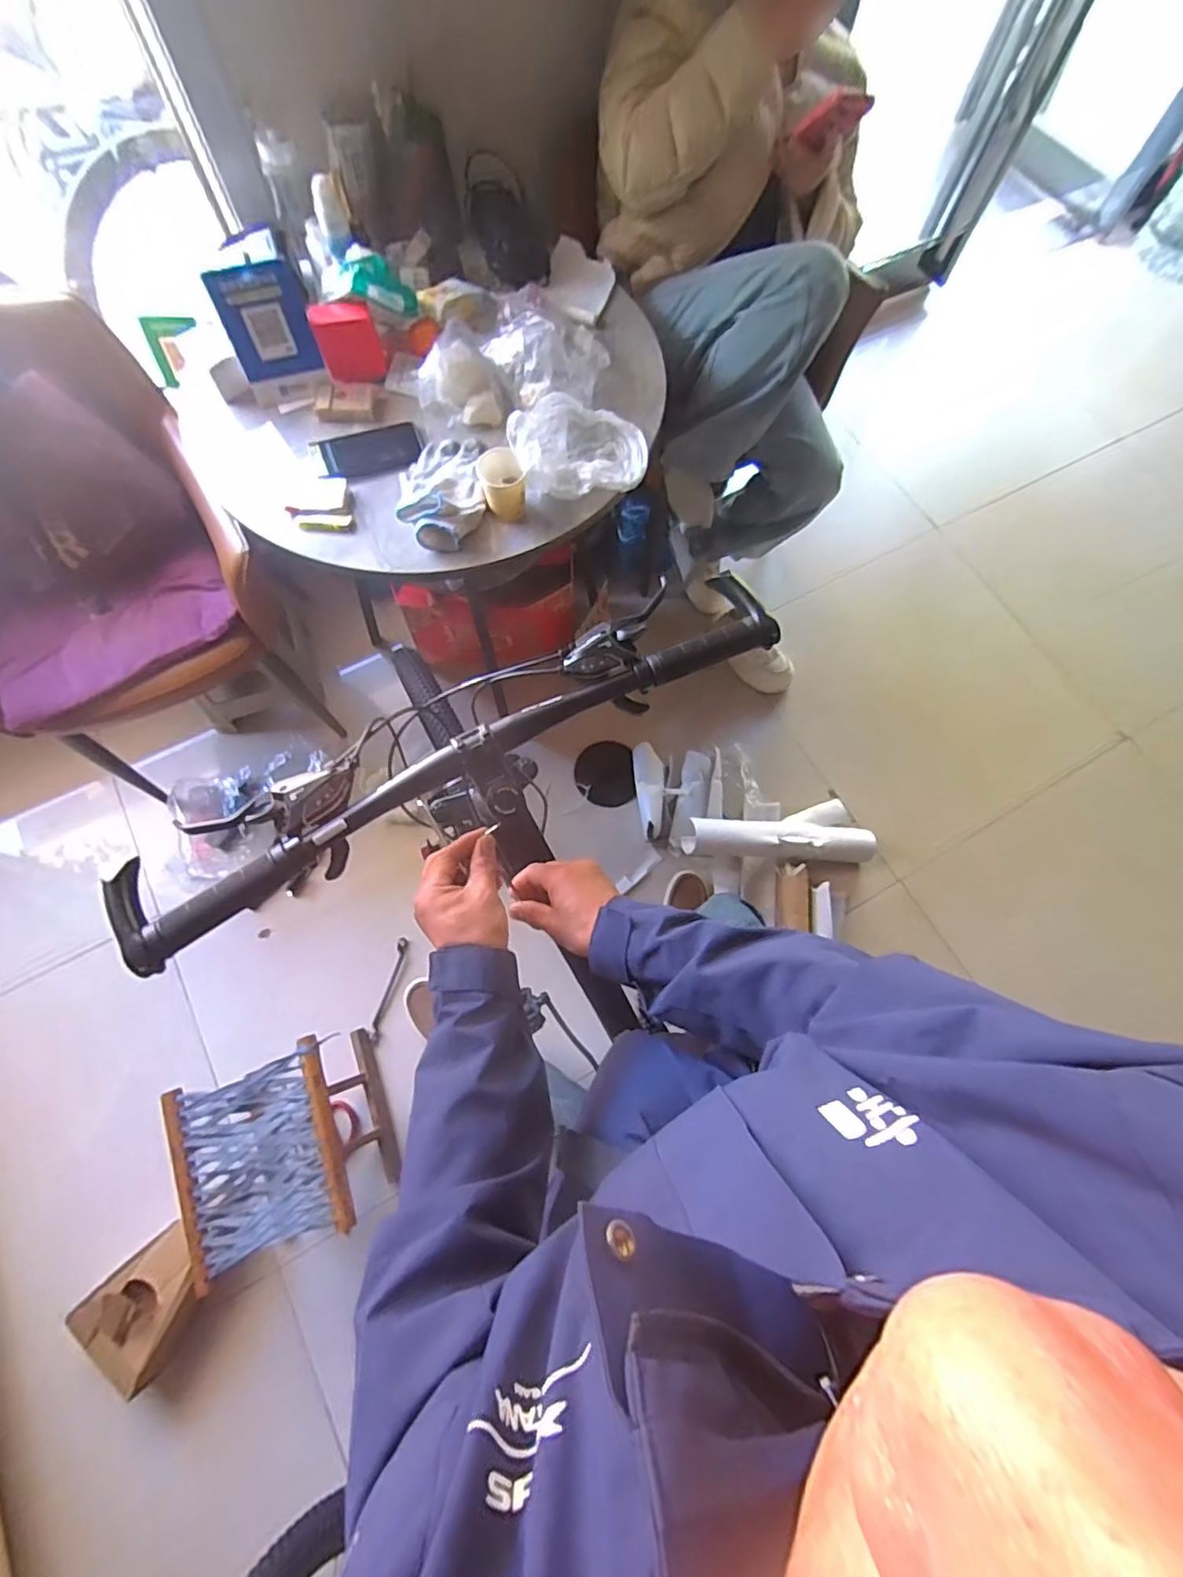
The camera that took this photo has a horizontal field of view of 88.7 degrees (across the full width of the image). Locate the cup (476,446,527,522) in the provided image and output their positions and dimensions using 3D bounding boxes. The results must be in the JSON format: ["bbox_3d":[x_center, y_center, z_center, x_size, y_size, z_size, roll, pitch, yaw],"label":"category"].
[{"bbox_3d":[-0.130,-0.444,0.884,0.065,0.057,0.081,-12,72,-5],"label":"cup"}]

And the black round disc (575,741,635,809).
[{"bbox_3d":[0.033,-0.035,1.492,0.140,0.013,0.156,-3,85,-4],"label":"black round disc"}]

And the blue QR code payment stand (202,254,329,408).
[{"bbox_3d":[-0.480,-0.679,0.910,0.118,0.163,0.011,-15,45,-5],"label":"blue QR code payment stand"}]

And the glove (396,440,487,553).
[{"bbox_3d":[-0.221,-0.449,0.892,0.123,0.049,0.202,-3,71,-2],"label":"glove"}]

